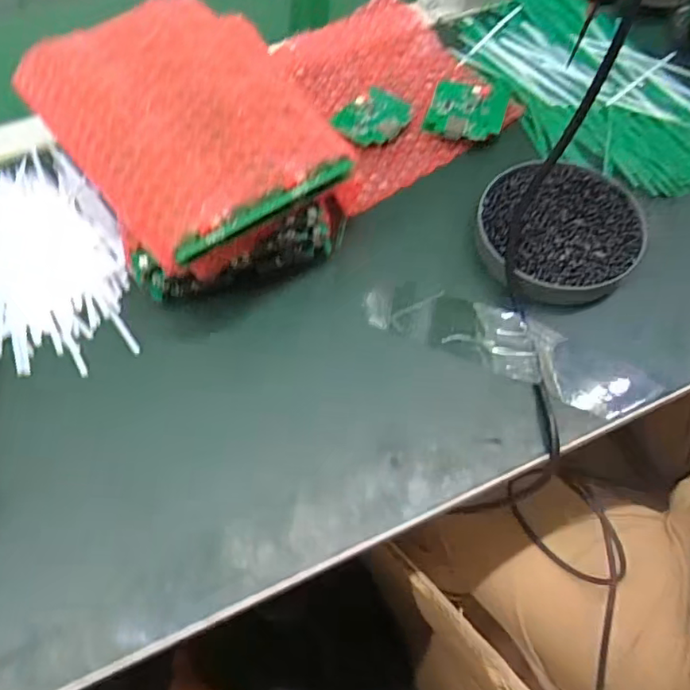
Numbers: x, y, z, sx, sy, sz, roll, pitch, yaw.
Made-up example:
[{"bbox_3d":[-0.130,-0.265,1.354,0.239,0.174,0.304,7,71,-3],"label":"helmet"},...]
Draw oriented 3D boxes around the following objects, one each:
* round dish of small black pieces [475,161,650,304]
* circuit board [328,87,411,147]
[{"bbox_3d":[0.156,-0.081,0.407,0.115,0.027,0.110,4,66,5],"label":"round dish of small black pieces"},{"bbox_3d":[0.026,-0.190,0.468,0.064,0.014,0.050,-34,68,-12],"label":"circuit board"}]

